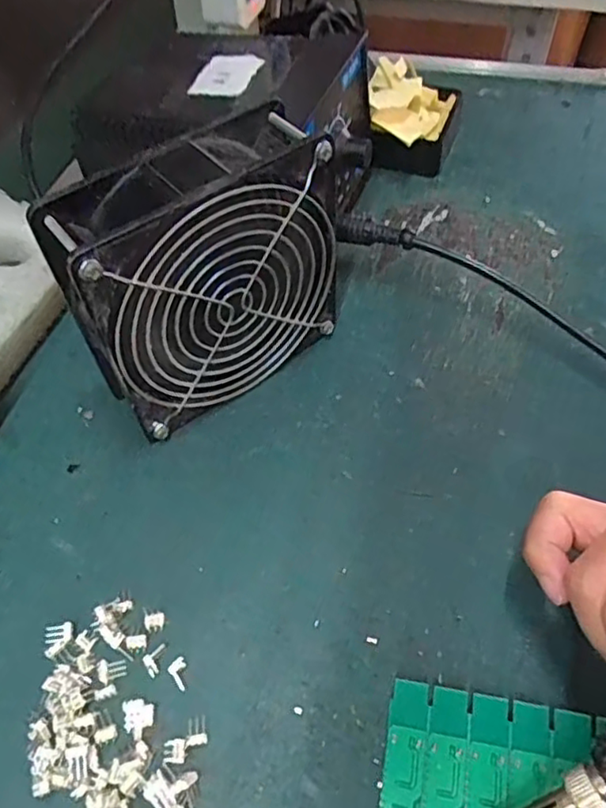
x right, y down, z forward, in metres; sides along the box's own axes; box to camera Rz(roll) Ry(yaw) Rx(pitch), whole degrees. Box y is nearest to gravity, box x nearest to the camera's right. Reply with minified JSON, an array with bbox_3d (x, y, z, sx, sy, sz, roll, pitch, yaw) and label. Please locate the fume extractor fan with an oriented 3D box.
[{"bbox_3d":[-0.044,-0.054,0.284,0.118,0.123,0.043,-33,59,-19],"label":"fume extractor fan"}]

